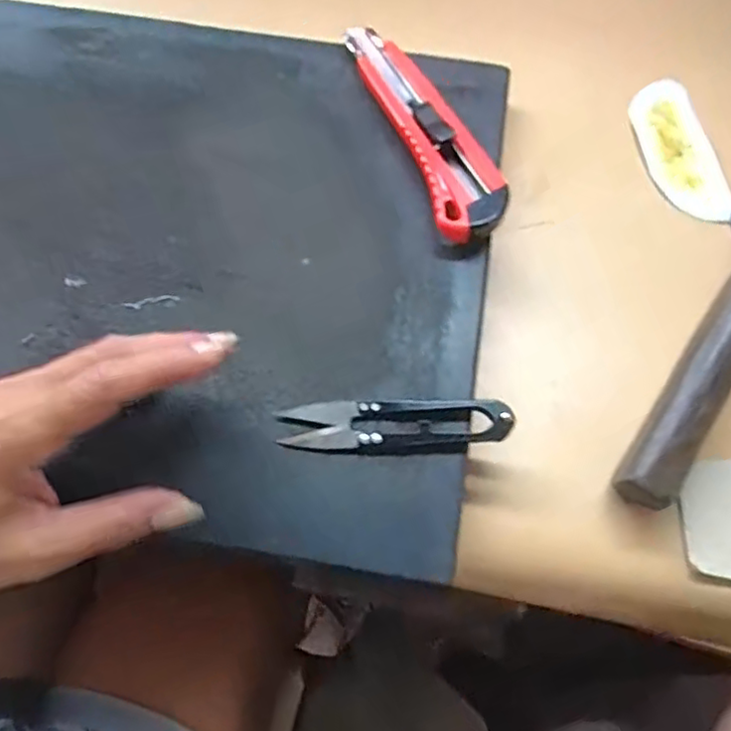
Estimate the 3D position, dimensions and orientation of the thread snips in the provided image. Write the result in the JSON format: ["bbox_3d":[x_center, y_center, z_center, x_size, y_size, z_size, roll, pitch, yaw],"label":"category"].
[{"bbox_3d":[0.013,0.024,0.276,0.098,0.011,0.023,-3,66,-1],"label":"thread snips"}]

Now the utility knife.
[{"bbox_3d":[0.034,-0.131,0.340,0.044,0.020,0.153,-17,67,-8],"label":"utility knife"}]

